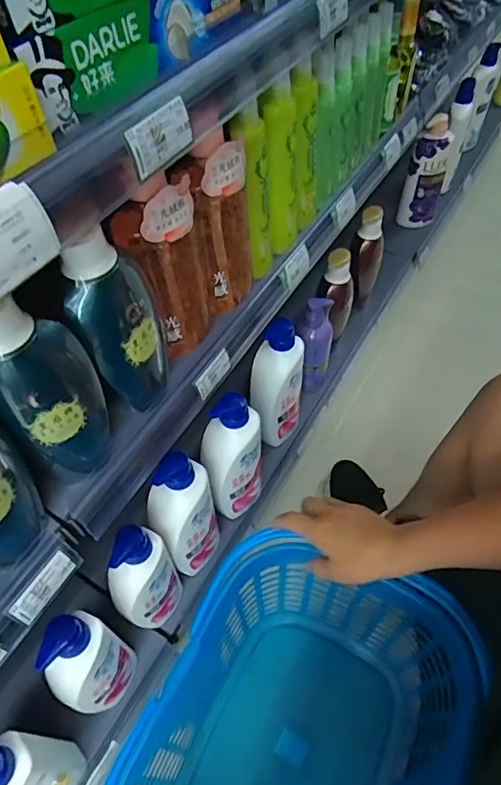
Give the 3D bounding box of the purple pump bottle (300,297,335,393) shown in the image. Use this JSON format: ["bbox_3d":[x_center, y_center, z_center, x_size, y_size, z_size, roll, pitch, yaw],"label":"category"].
[{"bbox_3d":[0.110,-0.079,0.867,0.048,0.183,0.058,25,57,18],"label":"purple pump bottle"}]

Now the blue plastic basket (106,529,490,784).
[{"bbox_3d":[0.053,0.421,0.608,0.298,0.285,0.386,22,57,17],"label":"blue plastic basket"}]

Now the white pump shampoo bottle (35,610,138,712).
[{"bbox_3d":[-0.174,0.304,0.564,0.049,0.210,0.079,18,56,14],"label":"white pump shampoo bottle"}]

